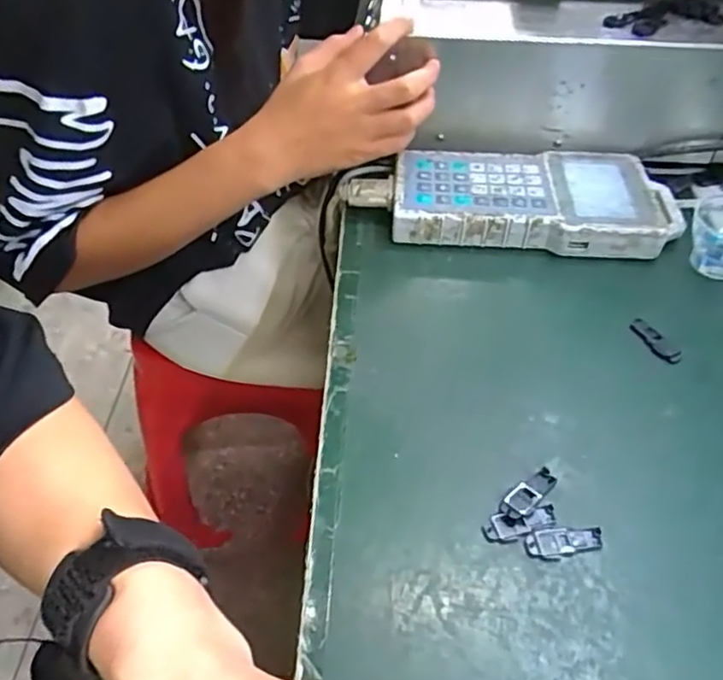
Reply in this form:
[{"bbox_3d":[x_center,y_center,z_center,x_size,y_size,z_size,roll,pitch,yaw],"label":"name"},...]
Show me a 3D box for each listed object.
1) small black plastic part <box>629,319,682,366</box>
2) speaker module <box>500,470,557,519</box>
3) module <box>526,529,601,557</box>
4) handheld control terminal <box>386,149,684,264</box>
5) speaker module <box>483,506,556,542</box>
[{"bbox_3d":[0.199,0.001,0.427,0.017,0.006,0.040,-17,51,-18],"label":"small black plastic part"},{"bbox_3d":[0.092,0.083,0.345,0.014,0.004,0.037,37,56,27],"label":"speaker module"},{"bbox_3d":[0.106,0.103,0.327,0.039,0.004,0.014,-5,48,-7],"label":"module"},{"bbox_3d":[0.140,-0.114,0.512,0.226,0.033,0.101,5,47,2],"label":"handheld control terminal"},{"bbox_3d":[0.083,0.098,0.335,0.040,0.004,0.014,-5,48,-7],"label":"speaker module"}]

